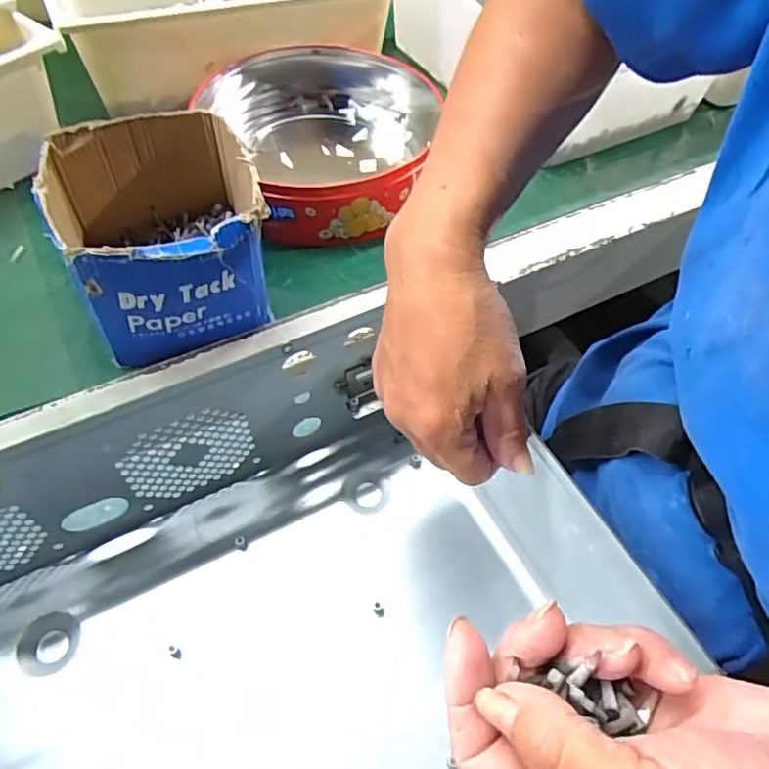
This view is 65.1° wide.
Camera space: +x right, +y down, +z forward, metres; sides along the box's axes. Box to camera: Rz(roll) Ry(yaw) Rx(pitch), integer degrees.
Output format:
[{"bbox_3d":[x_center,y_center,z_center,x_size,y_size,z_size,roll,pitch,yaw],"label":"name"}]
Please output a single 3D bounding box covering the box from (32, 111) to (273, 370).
[{"bbox_3d":[-0.167,-0.111,0.461,0.136,0.110,0.148,-16,57,-13],"label":"box"}]

